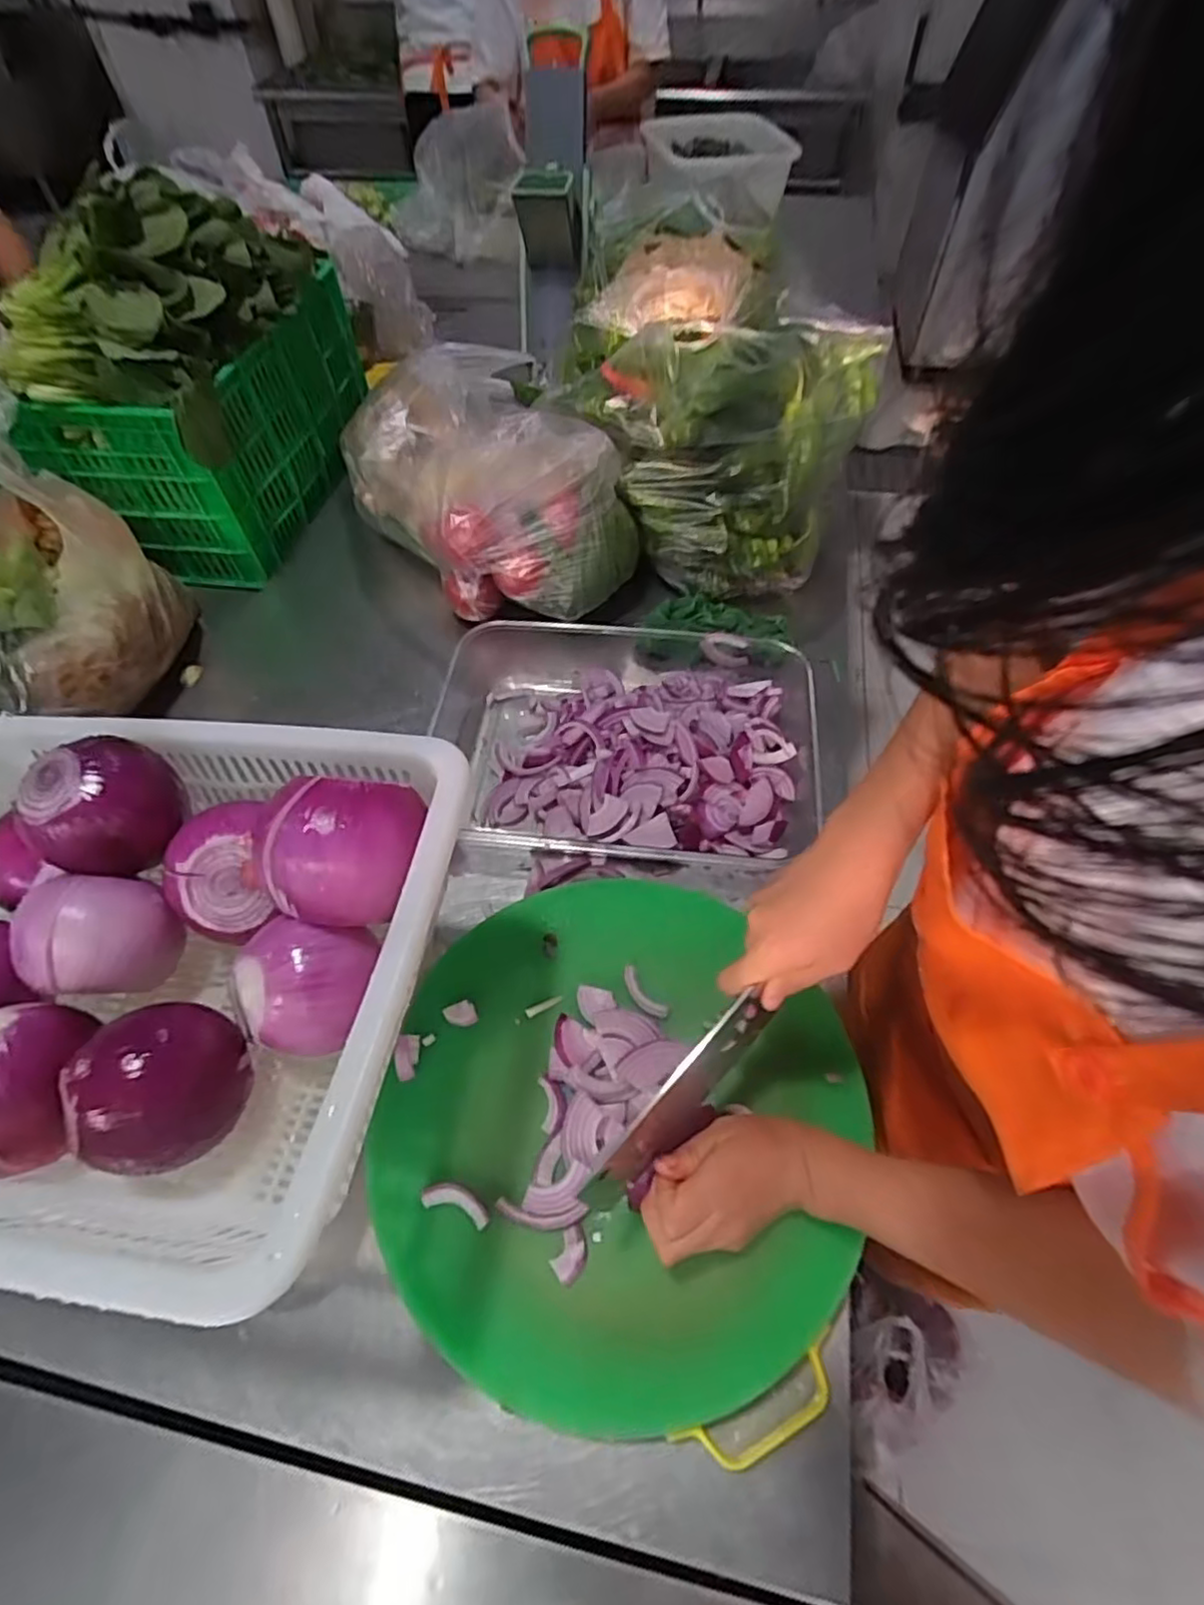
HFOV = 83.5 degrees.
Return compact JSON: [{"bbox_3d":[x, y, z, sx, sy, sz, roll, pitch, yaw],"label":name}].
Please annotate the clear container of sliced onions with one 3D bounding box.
[{"bbox_3d":[0.020,-0.064,0.743,0.417,0.098,0.341,2,56,3],"label":"clear container of sliced onions"}]

